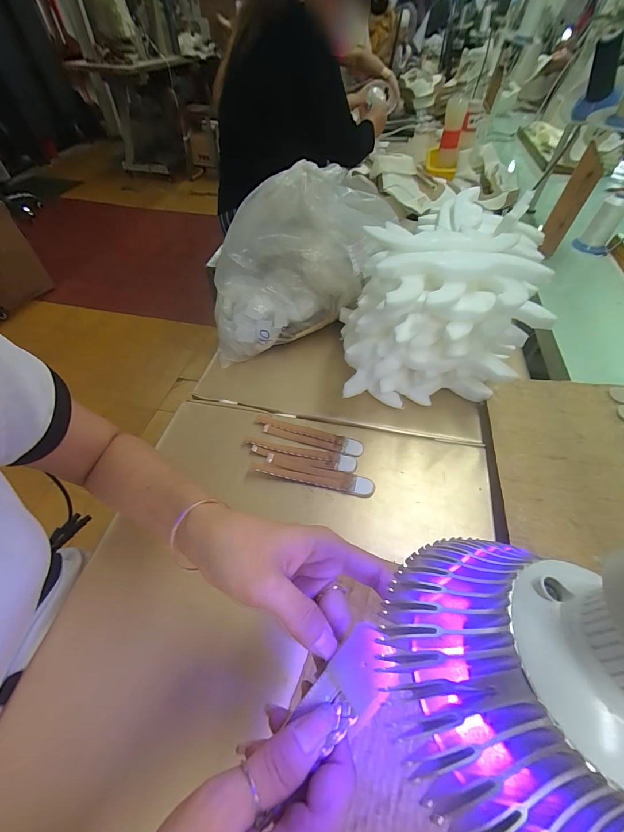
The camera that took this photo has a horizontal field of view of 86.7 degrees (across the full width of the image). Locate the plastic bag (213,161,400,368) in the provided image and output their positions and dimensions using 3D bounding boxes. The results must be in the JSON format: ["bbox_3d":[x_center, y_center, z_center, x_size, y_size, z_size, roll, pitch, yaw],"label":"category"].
[{"bbox_3d":[-0.018,-0.231,0.523,0.301,0.235,0.102,-14,53,-11],"label":"plastic bag"}]

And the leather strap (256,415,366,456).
[{"bbox_3d":[-0.007,0.027,0.458,0.154,0.009,0.027,12,52,12],"label":"leather strap"}]

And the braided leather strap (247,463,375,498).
[{"bbox_3d":[-0.001,0.077,0.417,0.156,0.011,0.027,9,55,5],"label":"braided leather strap"}]

